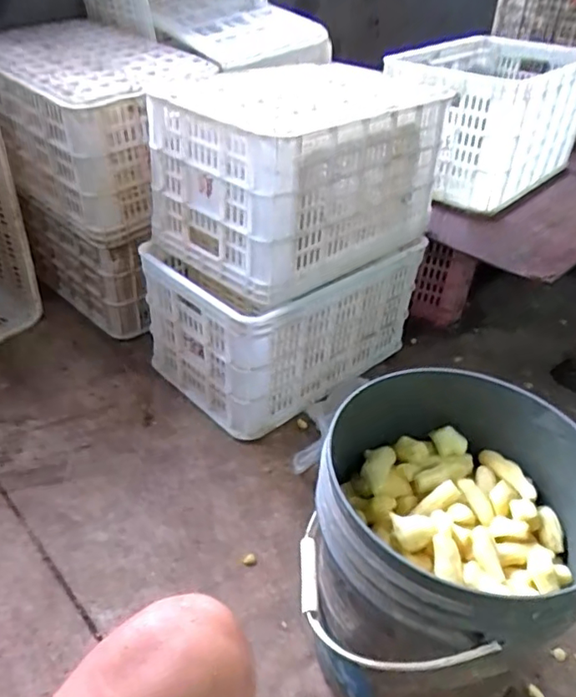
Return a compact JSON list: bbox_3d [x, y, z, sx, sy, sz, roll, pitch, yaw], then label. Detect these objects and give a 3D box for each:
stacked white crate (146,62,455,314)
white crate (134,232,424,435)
[{"bbox_3d":[0.031,-0.351,1.117,0.358,0.293,0.530,30,41,33],"label":"stacked white crate"},{"bbox_3d":[-0.009,-0.088,1.214,0.488,0.279,0.318,-28,48,-35],"label":"white crate"}]

